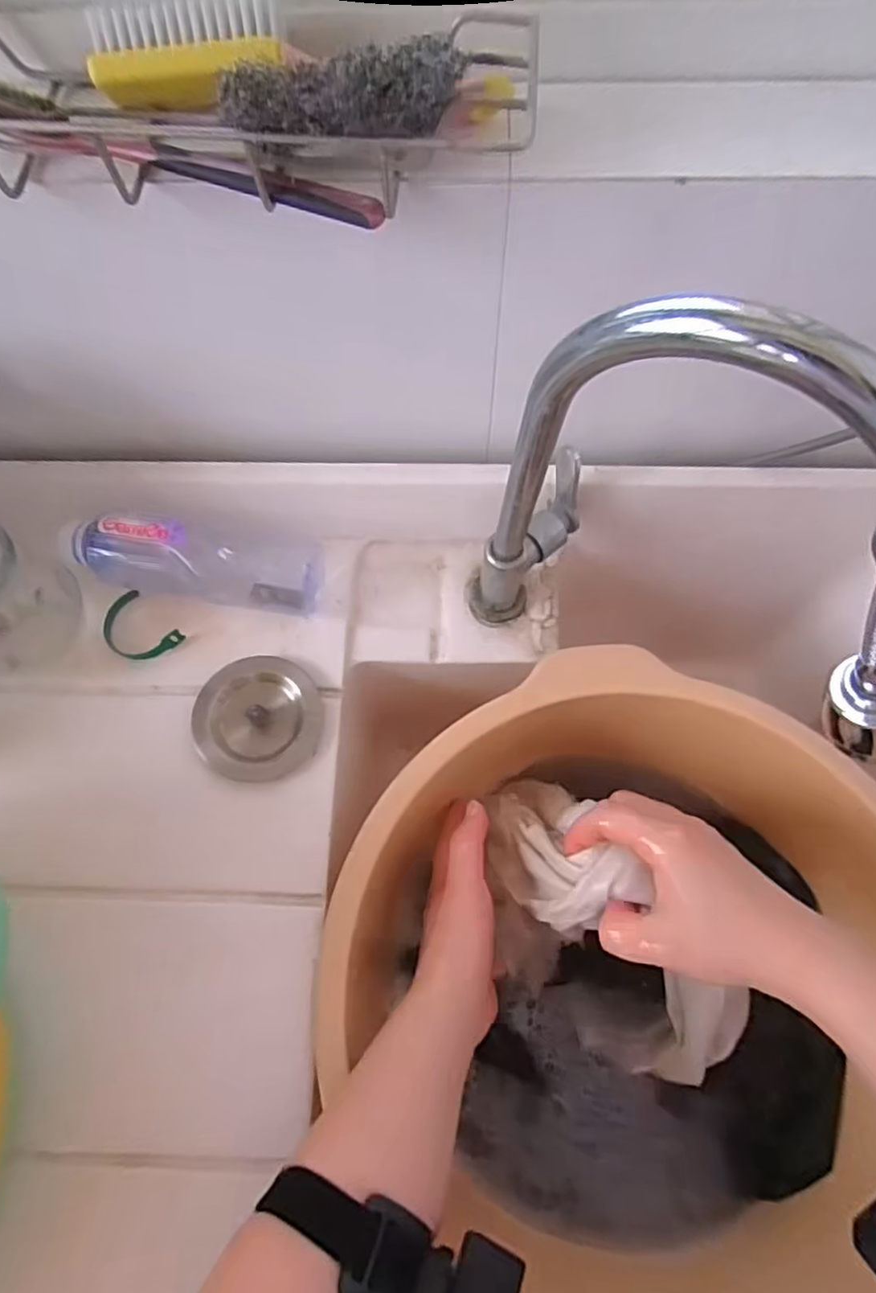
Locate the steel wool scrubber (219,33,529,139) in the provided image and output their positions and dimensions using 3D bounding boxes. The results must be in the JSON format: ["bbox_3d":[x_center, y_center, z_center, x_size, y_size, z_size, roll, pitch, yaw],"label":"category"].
[{"bbox_3d":[-0.026,-0.203,0.236,0.105,0.021,0.021,-9,69,-3],"label":"steel wool scrubber"}]

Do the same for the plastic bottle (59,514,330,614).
[{"bbox_3d":[-0.172,-0.066,0.462,0.177,0.072,0.062,7,68,-11],"label":"plastic bottle"}]

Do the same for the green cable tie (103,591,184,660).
[{"bbox_3d":[-0.218,-0.011,0.465,0.059,0.014,0.040,39,74,14],"label":"green cable tie"}]

